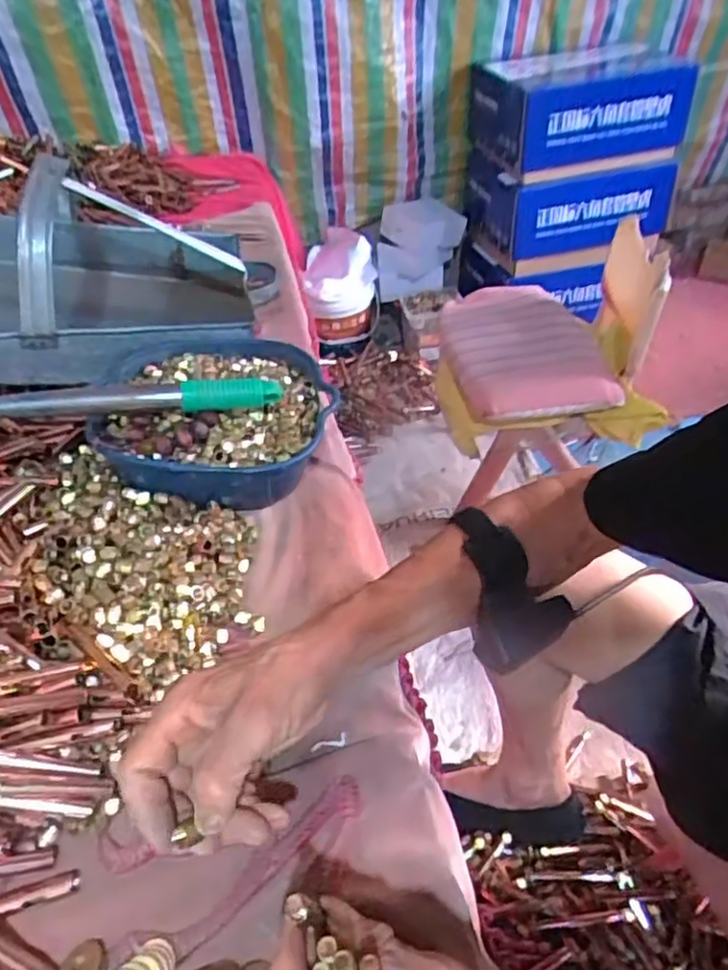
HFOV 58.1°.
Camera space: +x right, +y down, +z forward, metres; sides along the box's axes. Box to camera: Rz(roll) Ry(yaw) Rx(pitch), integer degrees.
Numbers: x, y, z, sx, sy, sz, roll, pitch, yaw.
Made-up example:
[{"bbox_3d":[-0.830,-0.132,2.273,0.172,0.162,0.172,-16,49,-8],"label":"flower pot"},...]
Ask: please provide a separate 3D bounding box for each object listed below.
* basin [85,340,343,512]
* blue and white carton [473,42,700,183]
[{"bbox_3d":[-0.142,-0.070,0.661,0.216,0.092,0.223,-2,42,2],"label":"basin"},{"bbox_3d":[0.511,-0.929,1.606,0.402,0.194,0.374,-10,42,-7],"label":"blue and white carton"}]

